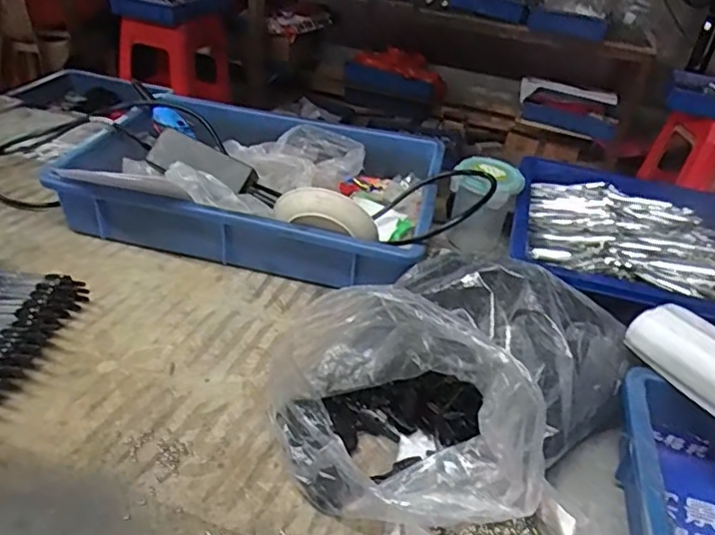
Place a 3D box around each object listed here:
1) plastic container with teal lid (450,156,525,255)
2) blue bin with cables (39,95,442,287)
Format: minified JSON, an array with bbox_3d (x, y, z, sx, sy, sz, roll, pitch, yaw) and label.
[{"bbox_3d":[0.153,-0.074,0.742,0.080,0.105,0.067,30,40,29],"label":"plastic container with teal lid"},{"bbox_3d":[-0.112,-0.110,0.716,0.399,0.100,0.250,10,34,2],"label":"blue bin with cables"}]

